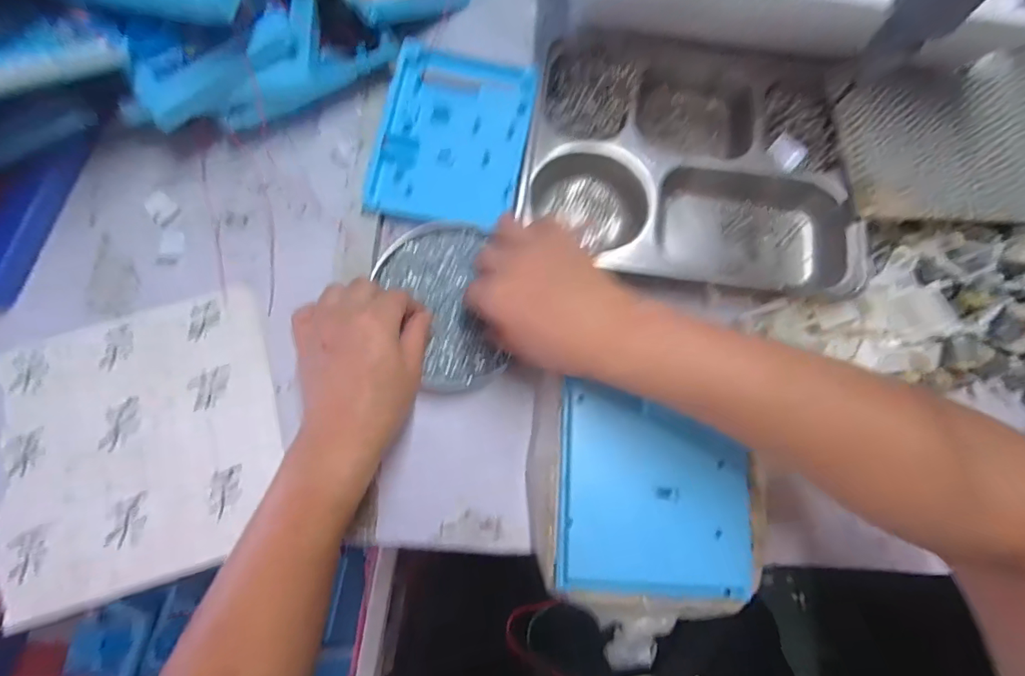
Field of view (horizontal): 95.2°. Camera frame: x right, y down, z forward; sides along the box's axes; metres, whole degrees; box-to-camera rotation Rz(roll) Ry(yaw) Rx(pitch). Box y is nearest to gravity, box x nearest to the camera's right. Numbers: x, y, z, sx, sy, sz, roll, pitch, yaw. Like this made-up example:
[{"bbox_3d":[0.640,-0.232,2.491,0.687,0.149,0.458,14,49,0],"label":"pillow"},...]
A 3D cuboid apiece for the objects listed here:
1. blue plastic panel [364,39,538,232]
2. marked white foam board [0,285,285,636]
[{"bbox_3d":[-0.051,-0.182,0.415,0.130,0.022,0.159,9,77,2],"label":"blue plastic panel"},{"bbox_3d":[-0.295,0.084,0.368,0.217,0.010,0.208,-17,77,-4],"label":"marked white foam board"}]

